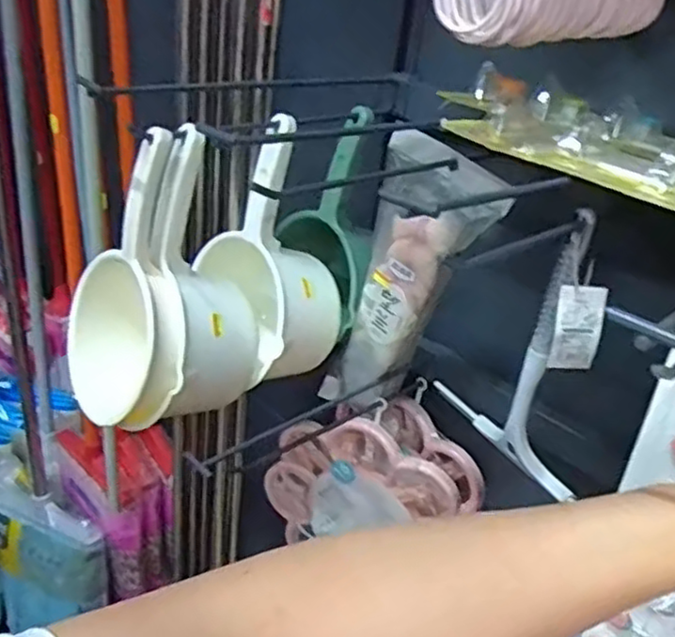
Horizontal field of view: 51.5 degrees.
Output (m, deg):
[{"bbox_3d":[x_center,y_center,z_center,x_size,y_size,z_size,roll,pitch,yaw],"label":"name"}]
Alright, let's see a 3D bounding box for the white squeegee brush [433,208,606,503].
[{"bbox_3d":[0.152,0.018,0.563,0.034,0.224,0.134,-15,35,-34],"label":"white squeegee brush"}]

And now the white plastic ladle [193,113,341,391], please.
[{"bbox_3d":[-0.058,-0.060,0.717,0.122,0.242,0.126,-10,33,-27],"label":"white plastic ladle"}]

